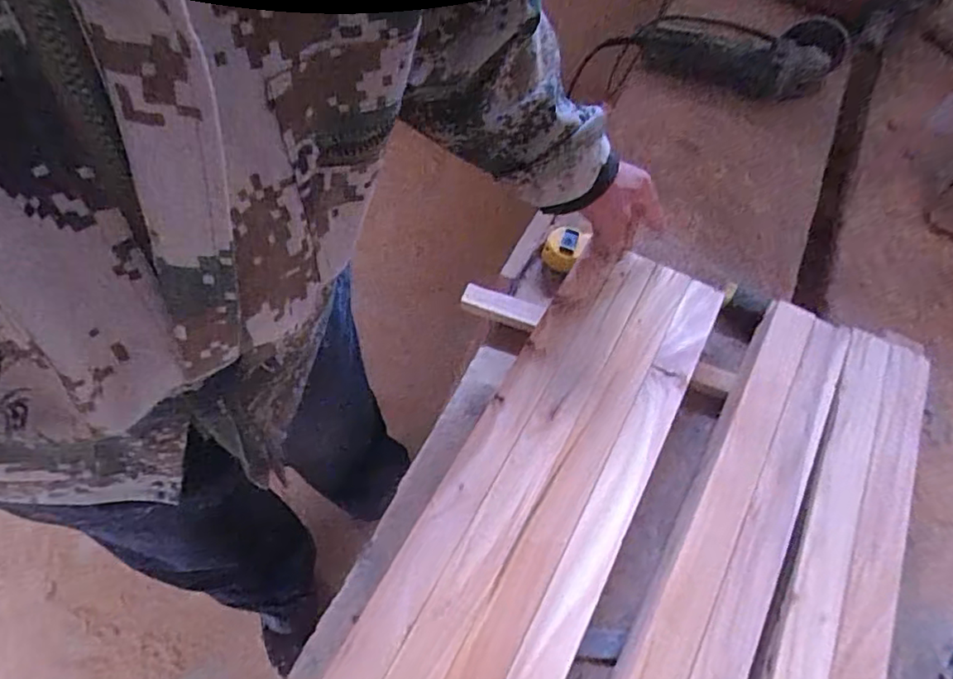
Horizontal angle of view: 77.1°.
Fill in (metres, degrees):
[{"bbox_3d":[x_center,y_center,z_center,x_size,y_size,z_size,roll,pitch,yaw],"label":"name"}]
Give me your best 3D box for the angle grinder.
[{"bbox_3d":[0.406,-0.439,0.916,0.308,0.086,0.089,14,59,5],"label":"angle grinder"}]

